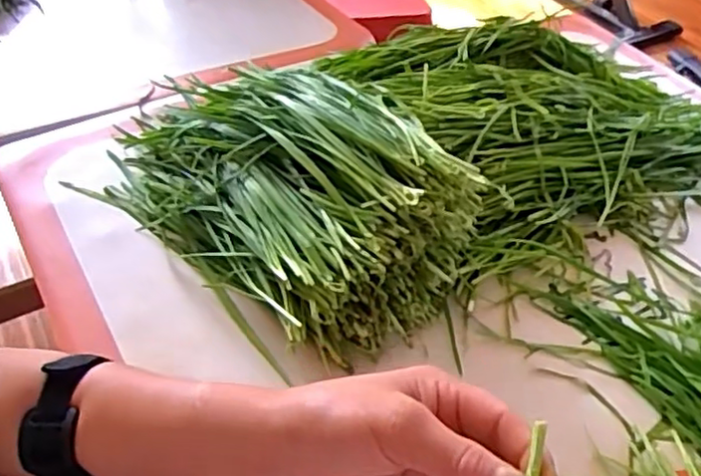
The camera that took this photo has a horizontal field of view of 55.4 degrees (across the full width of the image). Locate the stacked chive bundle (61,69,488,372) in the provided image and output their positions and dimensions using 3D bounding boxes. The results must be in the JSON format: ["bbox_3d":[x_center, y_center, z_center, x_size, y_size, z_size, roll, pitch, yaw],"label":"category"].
[{"bbox_3d":[-0.075,-0.054,0.555,0.347,0.128,0.177,32,49,25],"label":"stacked chive bundle"}]

